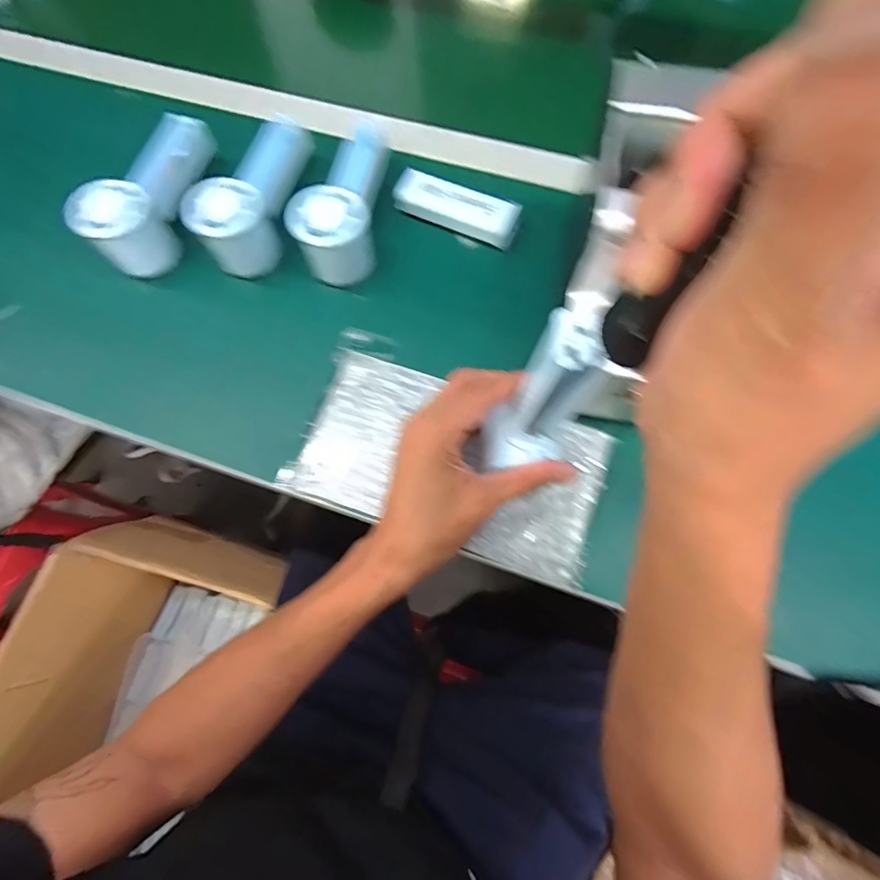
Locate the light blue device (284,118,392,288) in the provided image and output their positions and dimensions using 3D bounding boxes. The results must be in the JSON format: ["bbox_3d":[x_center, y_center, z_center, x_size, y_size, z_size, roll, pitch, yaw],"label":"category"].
[{"bbox_3d":[-0.083,-0.210,0.419,0.063,0.066,0.154,3,72,3],"label":"light blue device"}]

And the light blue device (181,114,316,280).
[{"bbox_3d":[-0.156,-0.218,0.418,0.063,0.058,0.155,27,75,11],"label":"light blue device"}]

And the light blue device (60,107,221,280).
[{"bbox_3d":[-0.254,-0.222,0.429,0.060,0.069,0.155,12,73,6],"label":"light blue device"}]

